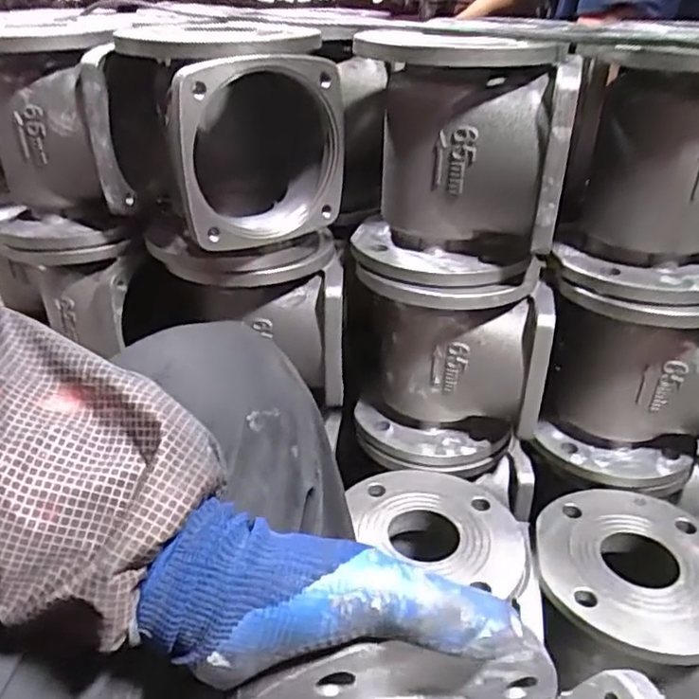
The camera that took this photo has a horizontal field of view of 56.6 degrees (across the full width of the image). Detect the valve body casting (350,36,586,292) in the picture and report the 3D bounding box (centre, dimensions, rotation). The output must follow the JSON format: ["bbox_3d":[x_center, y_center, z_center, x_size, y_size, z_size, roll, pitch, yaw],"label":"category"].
[{"bbox_3d":[0.083,-0.177,0.586,0.154,0.197,0.211,-3,30,-5],"label":"valve body casting"}]

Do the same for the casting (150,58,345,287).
[{"bbox_3d":[-0.104,-0.168,0.606,0.172,0.194,0.183,-11,32,-18],"label":"casting"}]

